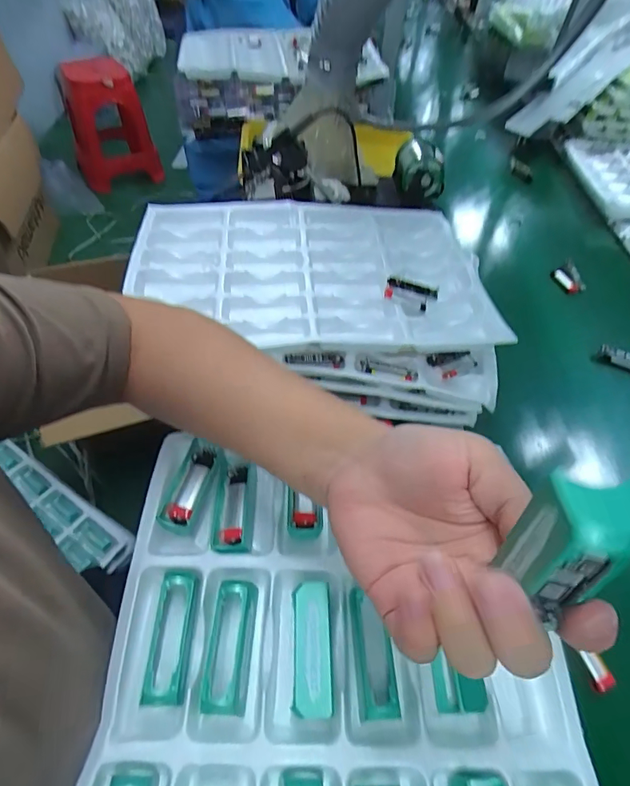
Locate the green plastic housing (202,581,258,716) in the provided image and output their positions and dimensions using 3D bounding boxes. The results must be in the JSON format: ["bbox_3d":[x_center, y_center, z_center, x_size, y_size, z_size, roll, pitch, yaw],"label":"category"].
[{"bbox_3d":[-0.056,0.169,0.301,0.027,0.026,0.080,5,63,2],"label":"green plastic housing"}]

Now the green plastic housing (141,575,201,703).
[{"bbox_3d":[-0.096,0.160,0.299,0.026,0.018,0.079,1,51,-3],"label":"green plastic housing"}]

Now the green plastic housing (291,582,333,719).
[{"bbox_3d":[-0.002,0.172,0.303,0.025,0.020,0.077,1,51,-3],"label":"green plastic housing"}]

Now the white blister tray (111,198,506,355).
[{"bbox_3d":[-0.013,-0.160,0.596,0.450,0.032,0.323,-3,52,-7],"label":"white blister tray"}]

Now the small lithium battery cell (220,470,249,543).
[{"bbox_3d":[-0.065,0.092,0.365,0.016,0.013,0.062,2,51,-3],"label":"small lithium battery cell"}]

